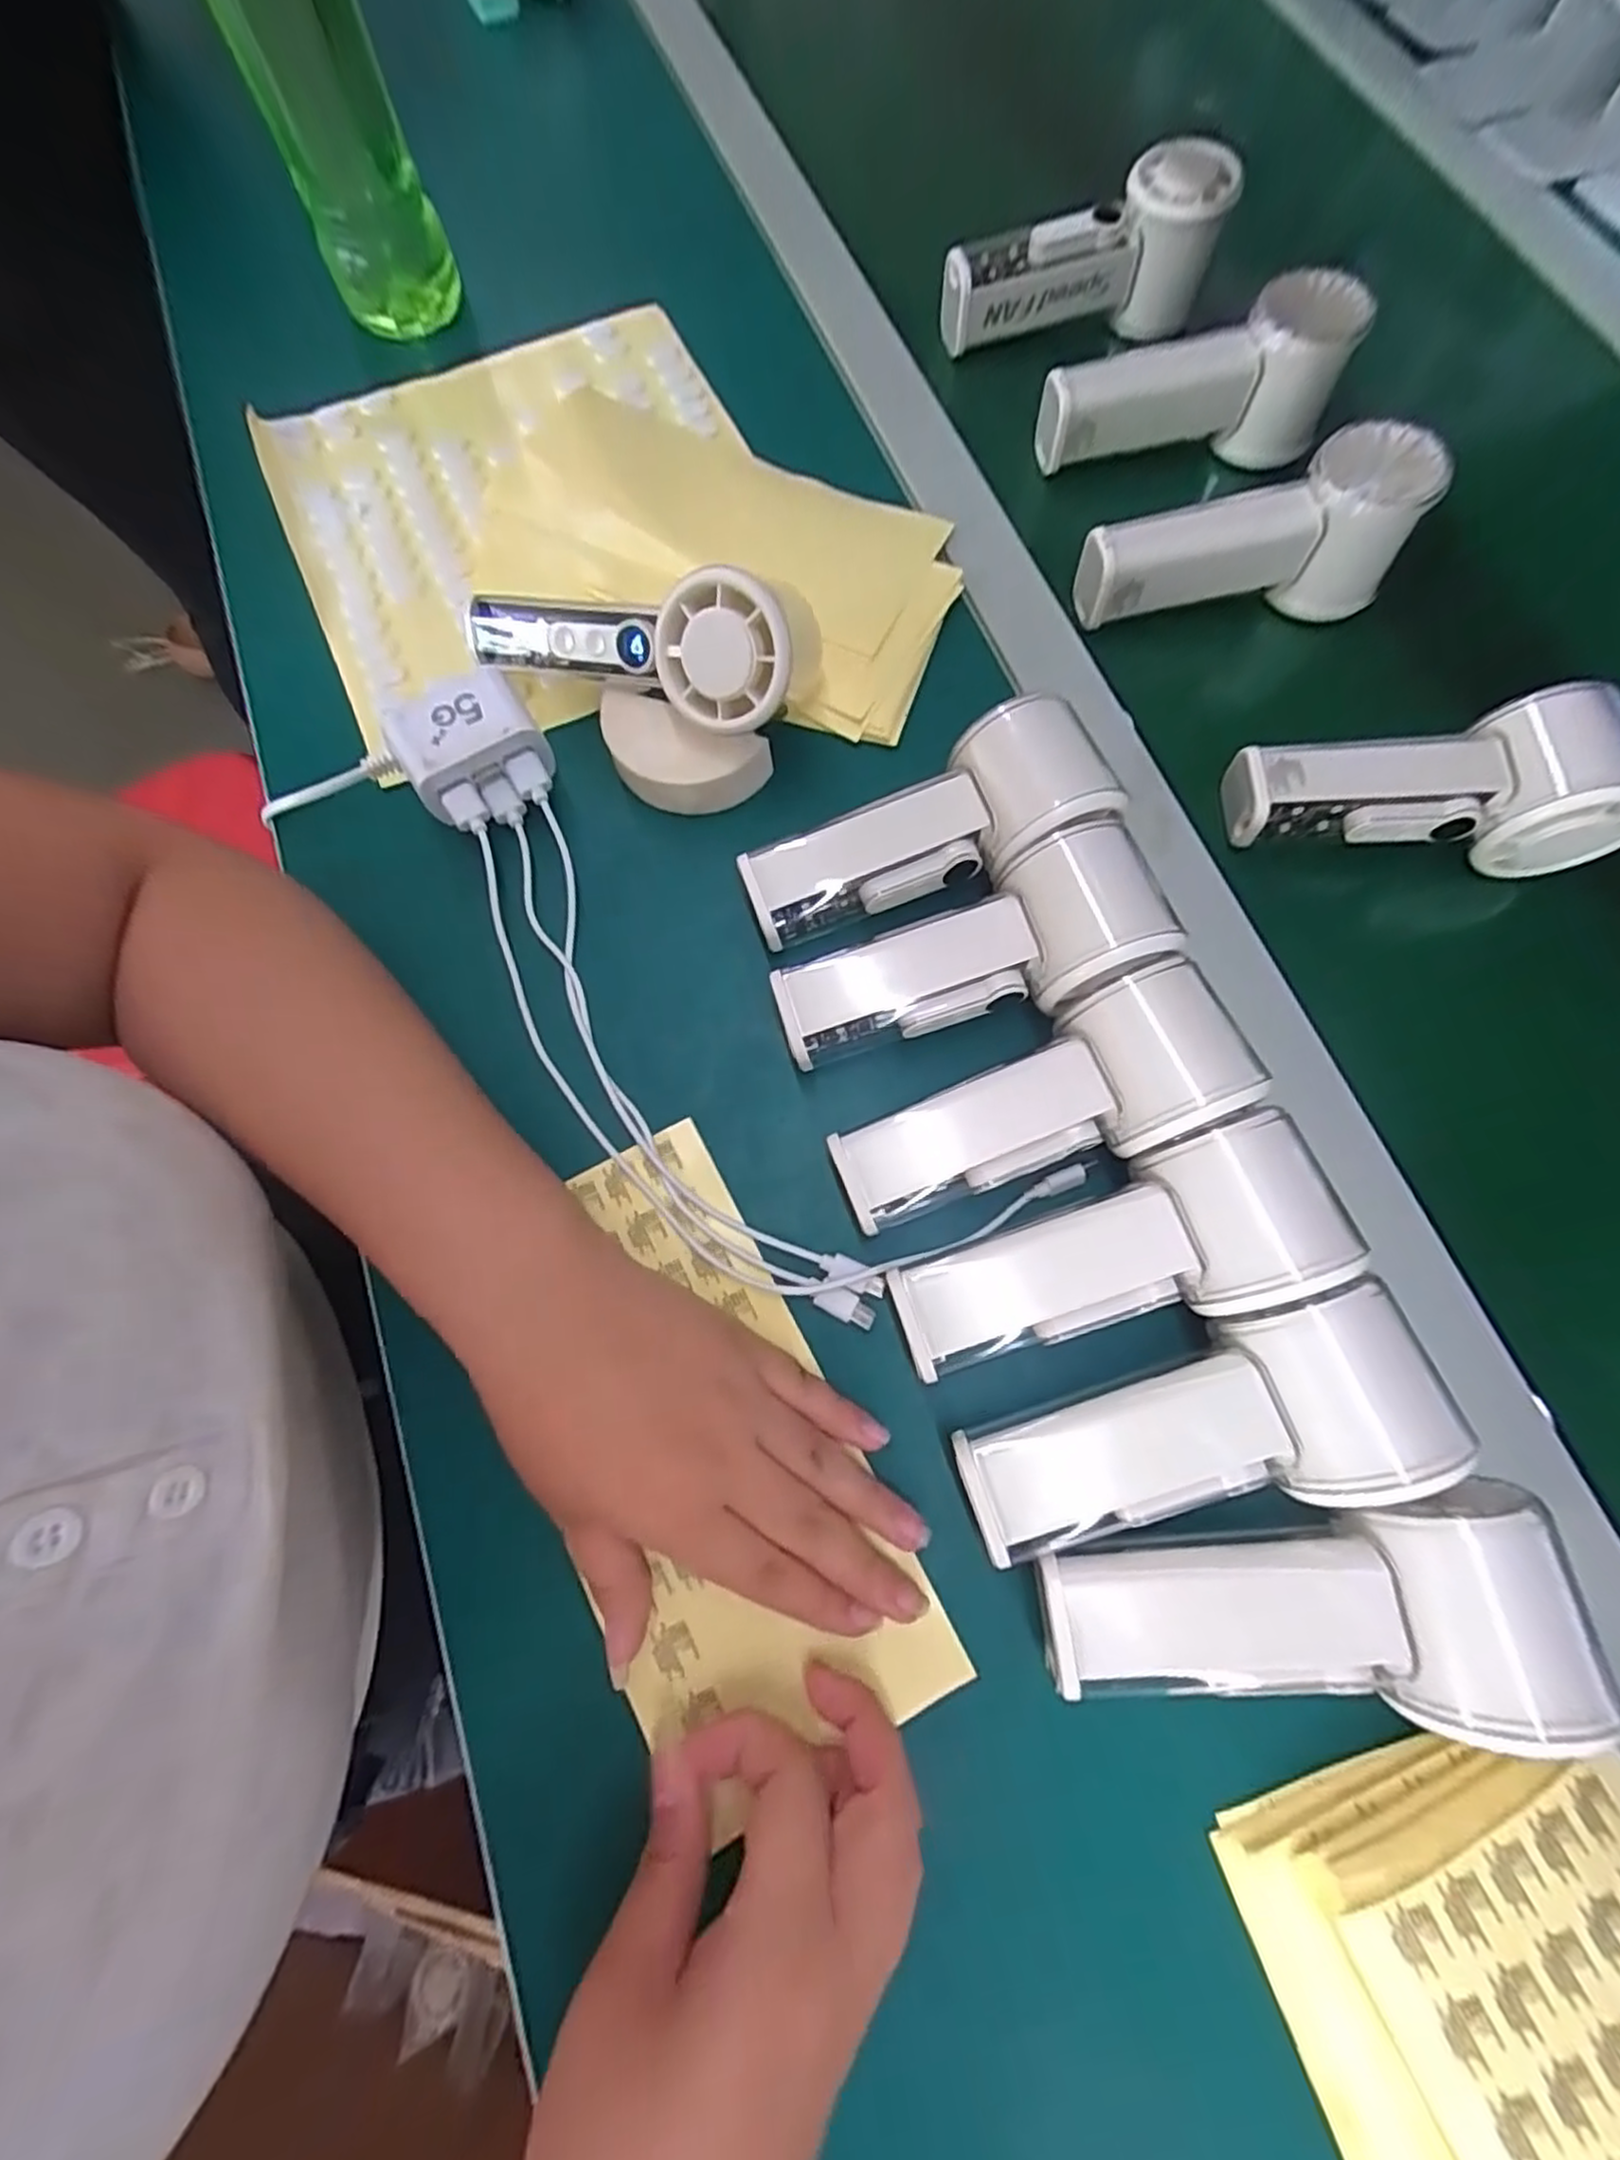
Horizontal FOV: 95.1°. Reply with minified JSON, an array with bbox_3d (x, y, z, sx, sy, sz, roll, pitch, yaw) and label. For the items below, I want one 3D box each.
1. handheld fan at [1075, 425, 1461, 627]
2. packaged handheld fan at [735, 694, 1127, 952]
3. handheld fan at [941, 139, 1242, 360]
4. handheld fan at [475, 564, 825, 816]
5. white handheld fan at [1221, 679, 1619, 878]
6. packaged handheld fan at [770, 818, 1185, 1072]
[{"bbox_3d":[0.208,-0.256,0.347,0.155,0.055,0.046,-3,74,-2],"label":"handheld fan"},{"bbox_3d":[0.051,-0.097,0.302,0.153,0.055,0.057,-23,76,-7],"label":"packaged handheld fan"},{"bbox_3d":[0.145,-0.446,0.405,0.148,0.061,0.047,-13,74,-2],"label":"handheld fan"},{"bbox_3d":[-0.077,-0.172,0.315,0.151,0.078,0.080,5,74,0],"label":"handheld fan"},{"bbox_3d":[0.261,-0.128,0.312,0.150,0.048,0.059,3,74,0],"label":"white handheld fan"},{"bbox_3d":[0.062,-0.043,0.287,0.148,0.055,0.055,-20,75,-7],"label":"packaged handheld fan"}]

